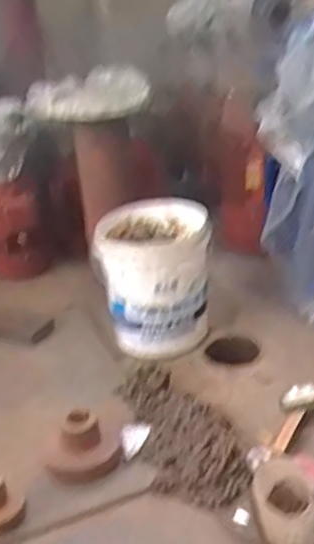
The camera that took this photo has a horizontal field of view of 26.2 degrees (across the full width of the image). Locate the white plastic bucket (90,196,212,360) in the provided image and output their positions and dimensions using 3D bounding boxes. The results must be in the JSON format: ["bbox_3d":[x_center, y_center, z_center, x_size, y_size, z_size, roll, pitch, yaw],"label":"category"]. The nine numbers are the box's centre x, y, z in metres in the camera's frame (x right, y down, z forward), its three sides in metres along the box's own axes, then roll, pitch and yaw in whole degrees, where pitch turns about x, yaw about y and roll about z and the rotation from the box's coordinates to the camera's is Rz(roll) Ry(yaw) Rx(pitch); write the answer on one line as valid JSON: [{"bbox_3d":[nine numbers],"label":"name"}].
[{"bbox_3d":[-0.003,0.007,1.697,0.265,0.302,0.250,-4,28,2],"label":"white plastic bucket"}]

